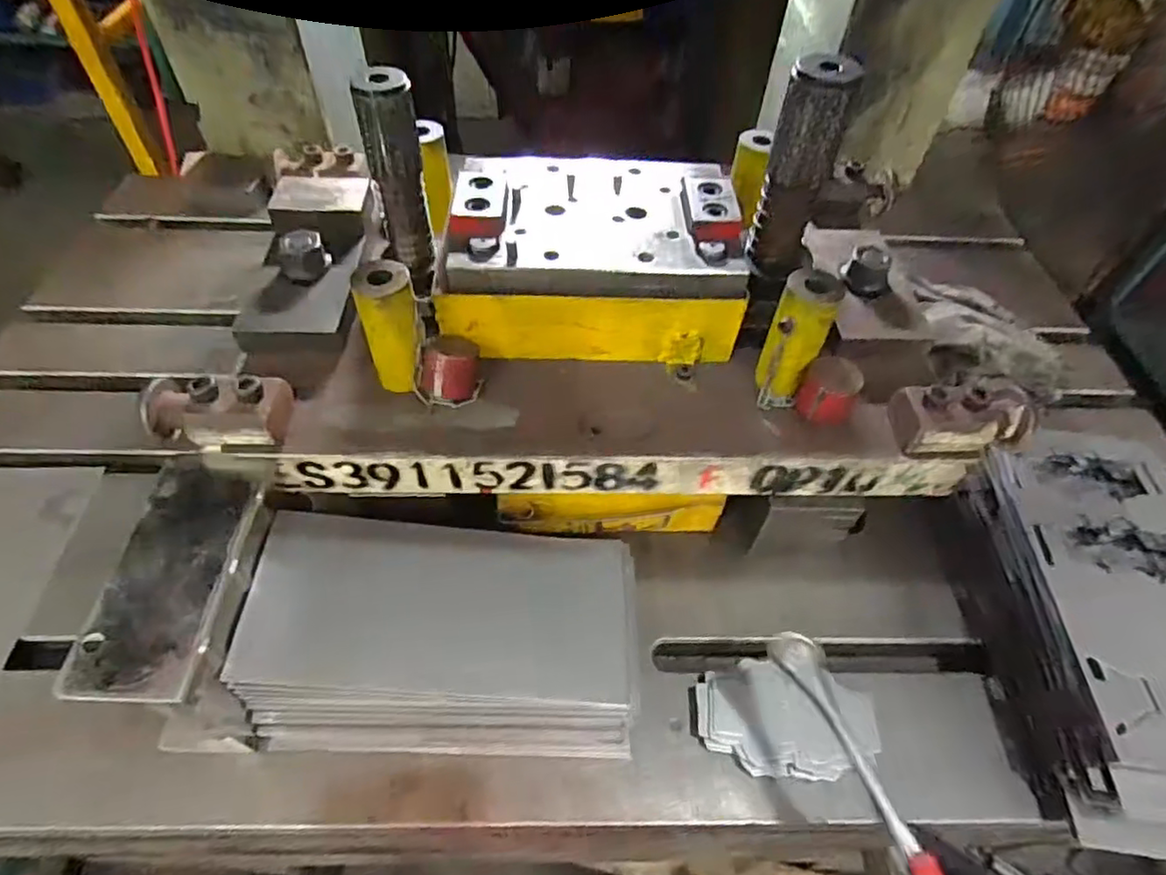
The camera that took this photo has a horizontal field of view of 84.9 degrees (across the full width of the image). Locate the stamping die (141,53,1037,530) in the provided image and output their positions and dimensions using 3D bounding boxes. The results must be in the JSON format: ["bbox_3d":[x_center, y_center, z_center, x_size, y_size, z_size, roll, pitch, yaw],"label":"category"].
[{"bbox_3d":[0.008,-0.110,0.516,0.603,0.264,0.298,0,52,-2],"label":"stamping die"}]

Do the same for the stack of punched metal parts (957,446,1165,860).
[{"bbox_3d":[0.401,0.139,0.491,0.142,0.086,0.293,2,52,-1],"label":"stack of punched metal parts"}]

